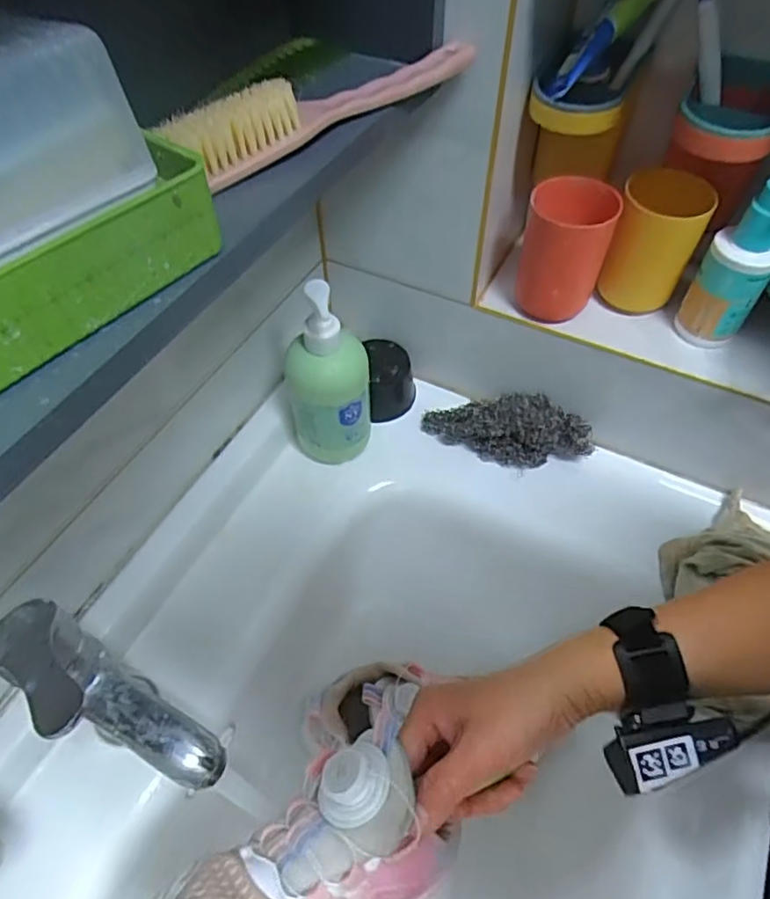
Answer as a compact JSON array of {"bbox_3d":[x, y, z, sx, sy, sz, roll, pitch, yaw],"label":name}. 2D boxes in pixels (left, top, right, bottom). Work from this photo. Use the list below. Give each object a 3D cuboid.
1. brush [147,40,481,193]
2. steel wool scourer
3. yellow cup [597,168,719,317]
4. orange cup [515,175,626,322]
[{"bbox_3d":[-0.029,-0.203,0.336,0.032,0.029,0.195,38,62,24],"label":"brush"},{"bbox_3d":[0.116,-0.025,0.581,0.161,0.071,0.060,5,53,21],"label":"steel wool scourer"},{"bbox_3d":[0.225,-0.171,0.503,0.064,0.100,0.064,0,54,0],"label":"yellow cup"},{"bbox_3d":[0.149,-0.164,0.500,0.066,0.101,0.067,0,54,0],"label":"orange cup"}]

